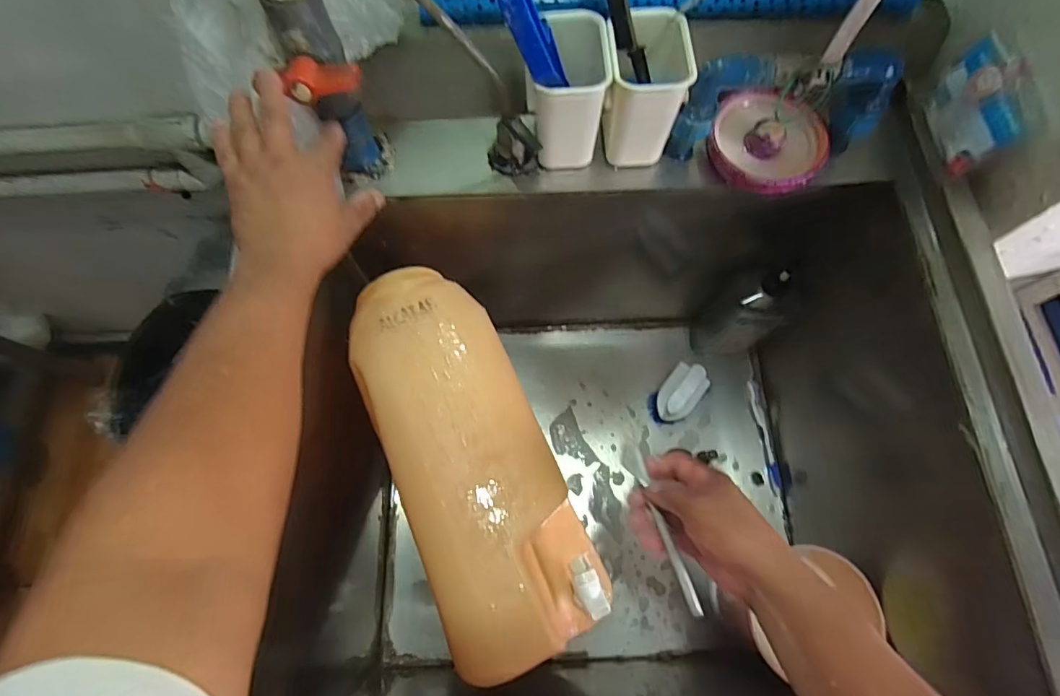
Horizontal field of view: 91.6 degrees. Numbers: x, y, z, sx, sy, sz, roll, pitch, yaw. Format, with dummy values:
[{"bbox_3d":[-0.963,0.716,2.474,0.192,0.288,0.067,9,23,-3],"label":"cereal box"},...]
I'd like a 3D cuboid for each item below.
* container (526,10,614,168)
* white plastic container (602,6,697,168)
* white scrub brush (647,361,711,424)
[{"bbox_3d":[0.034,-0.239,0.493,0.069,0.120,0.073,1,71,1],"label":"container"},{"bbox_3d":[0.107,-0.247,0.500,0.071,0.110,0.079,-1,71,0],"label":"white plastic container"},{"bbox_3d":[0.236,0.072,0.816,0.061,0.066,0.094,42,77,13],"label":"white scrub brush"}]

